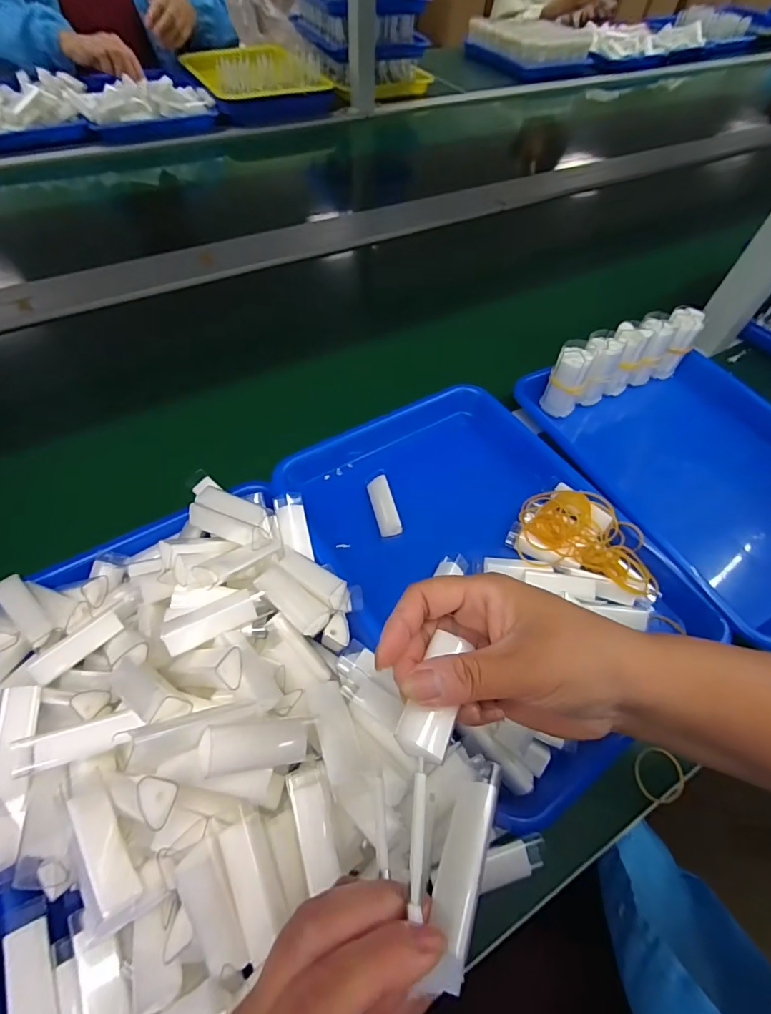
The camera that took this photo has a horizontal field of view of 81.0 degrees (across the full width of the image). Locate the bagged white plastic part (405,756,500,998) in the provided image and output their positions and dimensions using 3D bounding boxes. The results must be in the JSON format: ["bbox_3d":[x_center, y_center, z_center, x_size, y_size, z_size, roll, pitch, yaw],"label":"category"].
[{"bbox_3d":[0.031,0.137,0.176,0.016,0.013,0.070,19,45,9],"label":"bagged white plastic part"}]

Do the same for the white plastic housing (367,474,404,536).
[{"bbox_3d":[-0.001,-0.001,0.410,0.019,0.016,0.057,-12,58,-11],"label":"white plastic housing"}]

